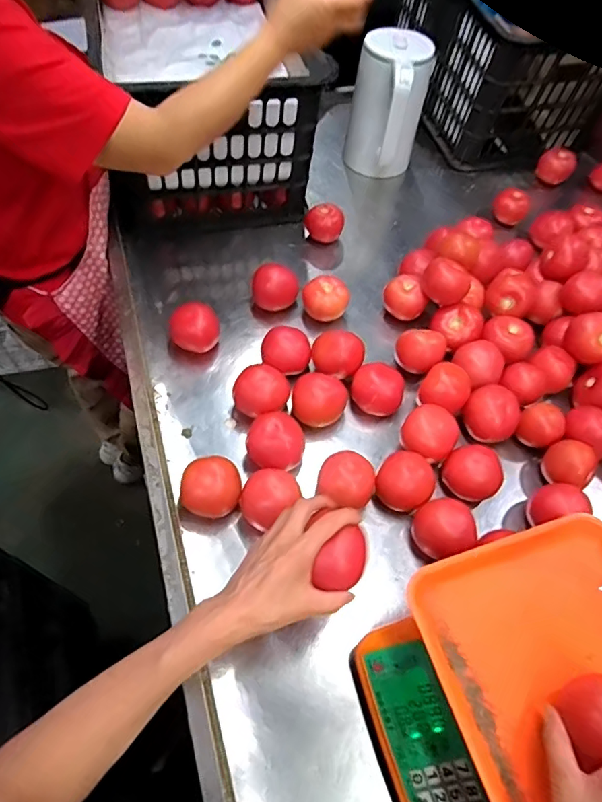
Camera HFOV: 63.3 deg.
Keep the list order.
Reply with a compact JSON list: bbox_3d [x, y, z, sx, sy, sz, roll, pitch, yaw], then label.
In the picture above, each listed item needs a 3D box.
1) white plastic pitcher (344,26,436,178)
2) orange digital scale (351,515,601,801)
[{"bbox_3d":[0.165,-0.559,0.943,0.135,0.212,0.151,10,58,2],"label":"white plastic pitcher"},{"bbox_3d":[0.219,0.294,0.446,0.276,0.106,0.295,-16,61,-14],"label":"orange digital scale"}]

